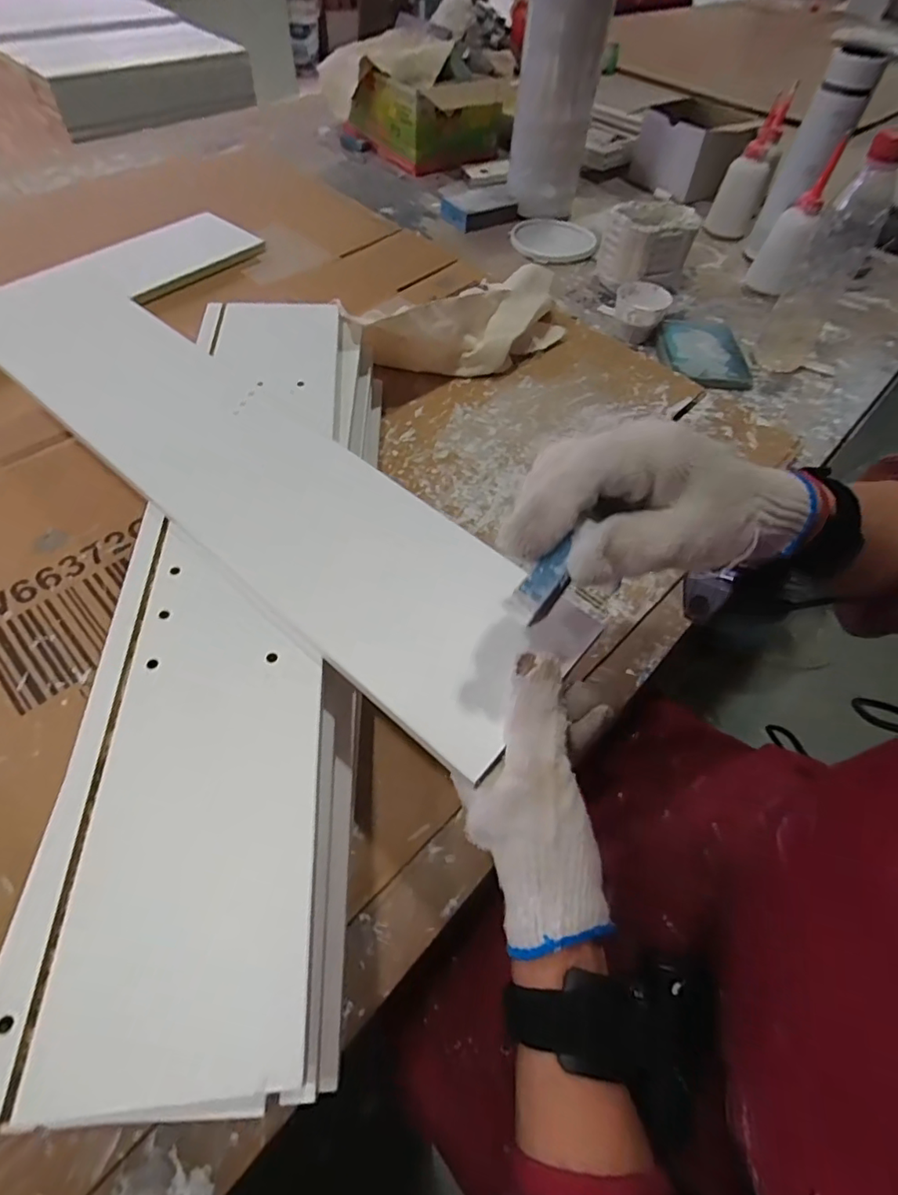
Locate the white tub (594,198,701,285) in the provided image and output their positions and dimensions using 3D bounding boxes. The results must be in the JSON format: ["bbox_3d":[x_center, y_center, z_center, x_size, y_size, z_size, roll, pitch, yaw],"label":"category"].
[{"bbox_3d":[0.267,-0.474,0.729,0.114,0.072,0.093,-34,65,-24],"label":"white tub"}]

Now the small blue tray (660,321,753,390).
[{"bbox_3d":[0.315,-0.309,0.673,0.107,0.023,0.156,8,55,1],"label":"small blue tray"}]

